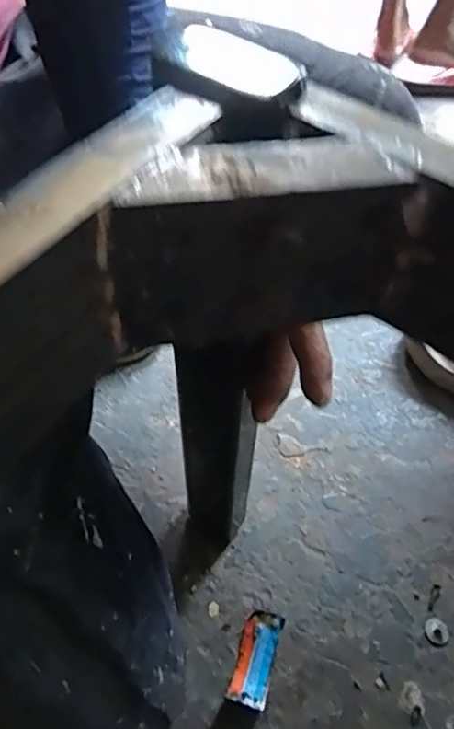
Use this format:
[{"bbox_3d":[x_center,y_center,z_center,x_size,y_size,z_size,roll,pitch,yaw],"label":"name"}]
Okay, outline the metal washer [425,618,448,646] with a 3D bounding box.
[{"bbox_3d":[0.179,0.227,0.500,0.021,0.004,0.021,4,50,-4],"label":"metal washer"}]

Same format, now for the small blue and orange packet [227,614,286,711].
[{"bbox_3d":[0.023,0.238,0.475,0.030,0.012,0.070,17,51,7],"label":"small blue and orange packet"}]

